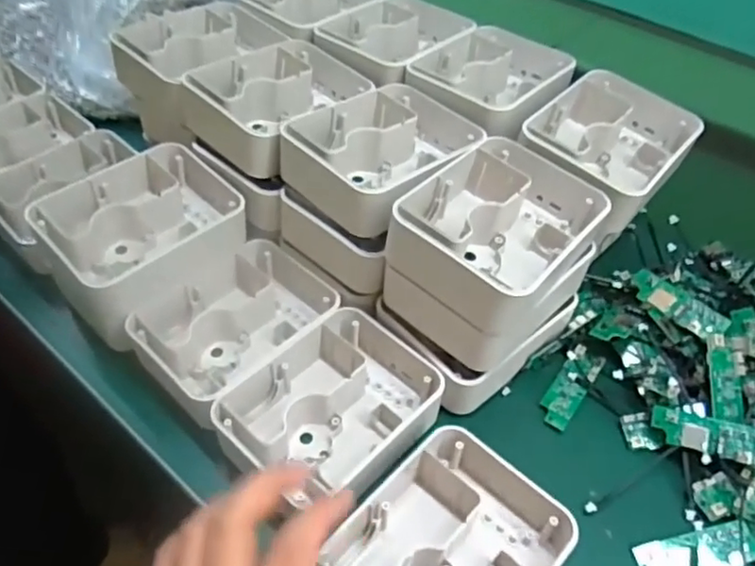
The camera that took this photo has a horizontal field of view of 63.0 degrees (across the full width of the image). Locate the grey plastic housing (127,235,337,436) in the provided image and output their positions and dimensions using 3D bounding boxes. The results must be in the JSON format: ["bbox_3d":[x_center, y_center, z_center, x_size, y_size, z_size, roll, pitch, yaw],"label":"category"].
[{"bbox_3d":[-0.106,0.032,0.451,0.106,0.038,0.134,33,54,25],"label":"grey plastic housing"}]

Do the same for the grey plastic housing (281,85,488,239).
[{"bbox_3d":[0.003,-0.099,0.452,0.109,0.042,0.140,33,54,25],"label":"grey plastic housing"}]

